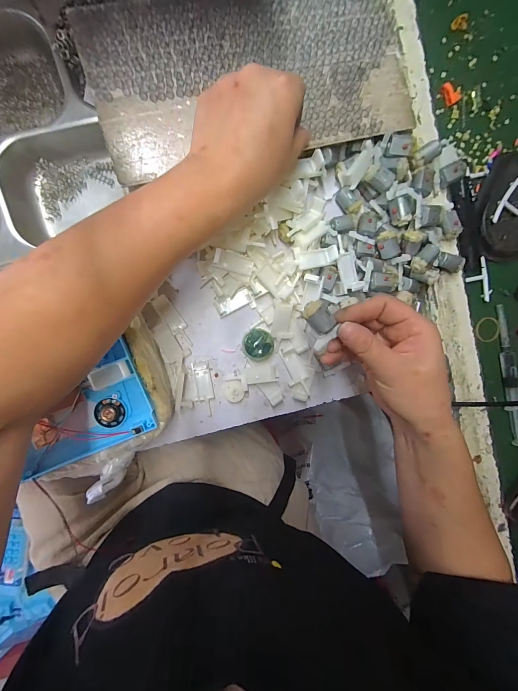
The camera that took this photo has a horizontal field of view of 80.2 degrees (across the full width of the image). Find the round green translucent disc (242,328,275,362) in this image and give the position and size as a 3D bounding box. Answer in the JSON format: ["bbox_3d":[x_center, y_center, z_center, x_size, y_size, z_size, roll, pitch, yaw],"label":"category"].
[{"bbox_3d":[-0.001,-0.001,0.336,0.035,0.018,0.034,0,94,-7],"label":"round green translucent disc"}]

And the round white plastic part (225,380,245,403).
[{"bbox_3d":[-0.027,0.051,0.341,0.021,0.008,0.024,-20,96,-5],"label":"round white plastic part"}]

